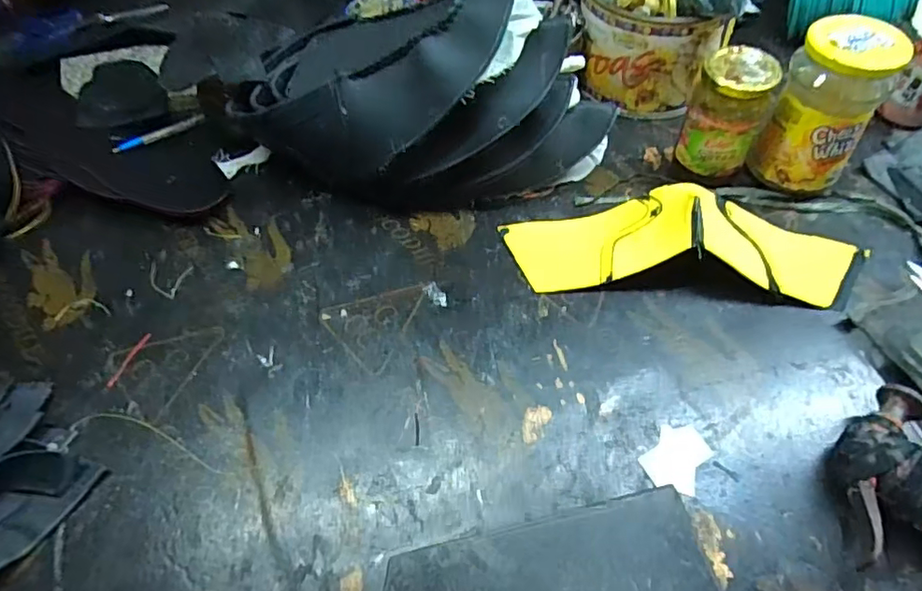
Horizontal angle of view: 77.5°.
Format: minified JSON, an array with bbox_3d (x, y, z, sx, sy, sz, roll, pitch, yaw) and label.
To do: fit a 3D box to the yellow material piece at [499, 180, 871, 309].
[{"bbox_3d":[0.191,-0.050,0.474,0.277,0.047,0.099,3,55,6],"label":"yellow material piece"}]

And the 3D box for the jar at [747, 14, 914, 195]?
[{"bbox_3d":[0.305,-0.154,0.487,0.075,0.133,0.068,25,60,20],"label":"jar"}]

